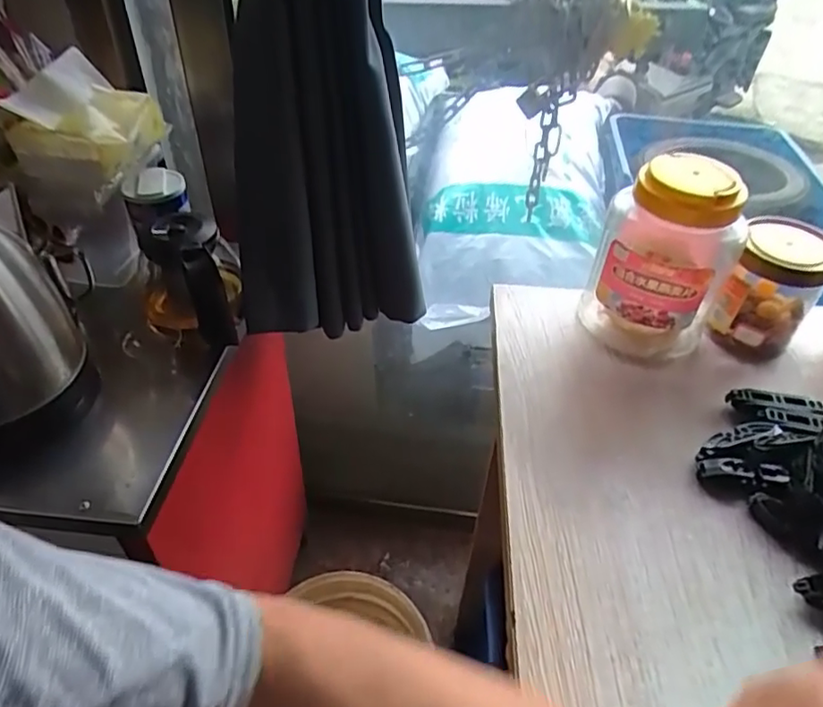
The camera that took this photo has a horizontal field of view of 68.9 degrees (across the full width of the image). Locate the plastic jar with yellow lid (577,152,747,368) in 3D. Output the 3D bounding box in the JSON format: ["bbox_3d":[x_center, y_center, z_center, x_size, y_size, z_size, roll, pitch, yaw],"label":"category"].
[{"bbox_3d":[0.236,-0.097,0.562,0.114,0.178,0.116,17,44,17],"label":"plastic jar with yellow lid"}]

